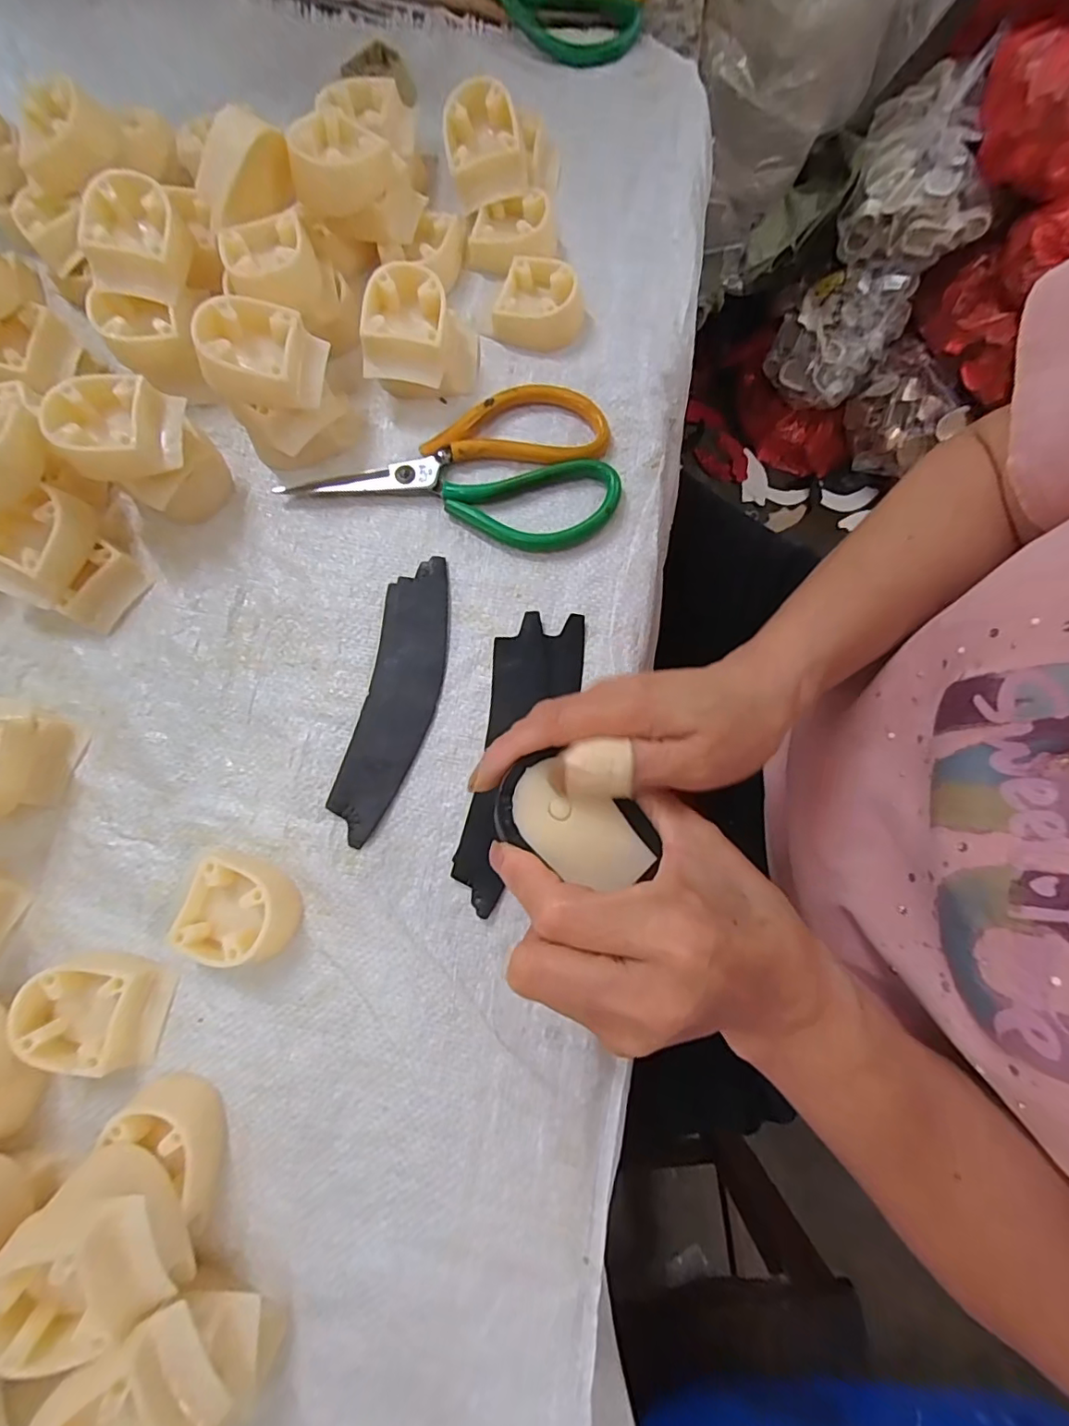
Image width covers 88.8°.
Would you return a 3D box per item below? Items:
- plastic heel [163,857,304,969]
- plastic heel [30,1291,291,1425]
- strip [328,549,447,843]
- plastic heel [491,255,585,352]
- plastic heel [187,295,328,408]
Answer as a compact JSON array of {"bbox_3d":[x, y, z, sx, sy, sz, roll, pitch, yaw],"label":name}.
[{"bbox_3d":[-0.145,0.098,0.268,0.051,0.021,0.046,19,79,5],"label":"plastic heel"},{"bbox_3d":[-0.143,0.264,0.209,0.060,0.065,0.061,-42,80,-7],"label":"plastic heel"},{"bbox_3d":[-0.074,-0.011,0.297,0.040,0.006,0.154,11,79,4],"label":"strip"},{"bbox_3d":[0.004,-0.251,0.334,0.048,0.023,0.046,21,80,6],"label":"plastic heel"},{"bbox_3d":[-0.146,-0.189,0.294,0.061,0.033,0.046,6,78,-23],"label":"plastic heel"}]

